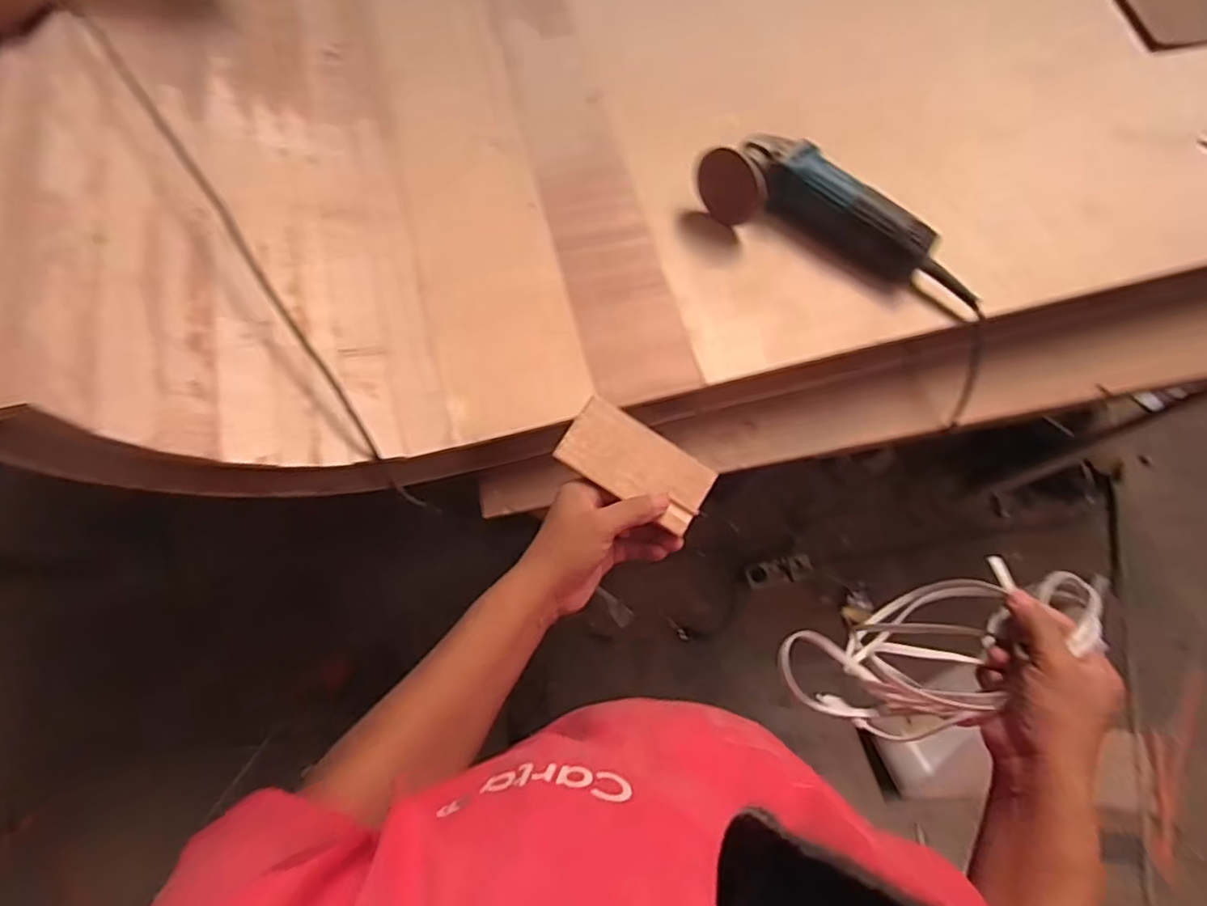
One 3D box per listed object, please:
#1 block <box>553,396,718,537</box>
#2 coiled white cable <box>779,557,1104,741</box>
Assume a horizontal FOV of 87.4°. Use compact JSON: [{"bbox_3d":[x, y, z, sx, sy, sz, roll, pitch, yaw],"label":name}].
[{"bbox_3d":[0.028,0.008,0.531,0.126,0.011,0.066,28,72,-2],"label":"block"},{"bbox_3d":[0.284,0.182,0.568,0.233,0.173,0.102,-18,69,-5],"label":"coiled white cable"}]

